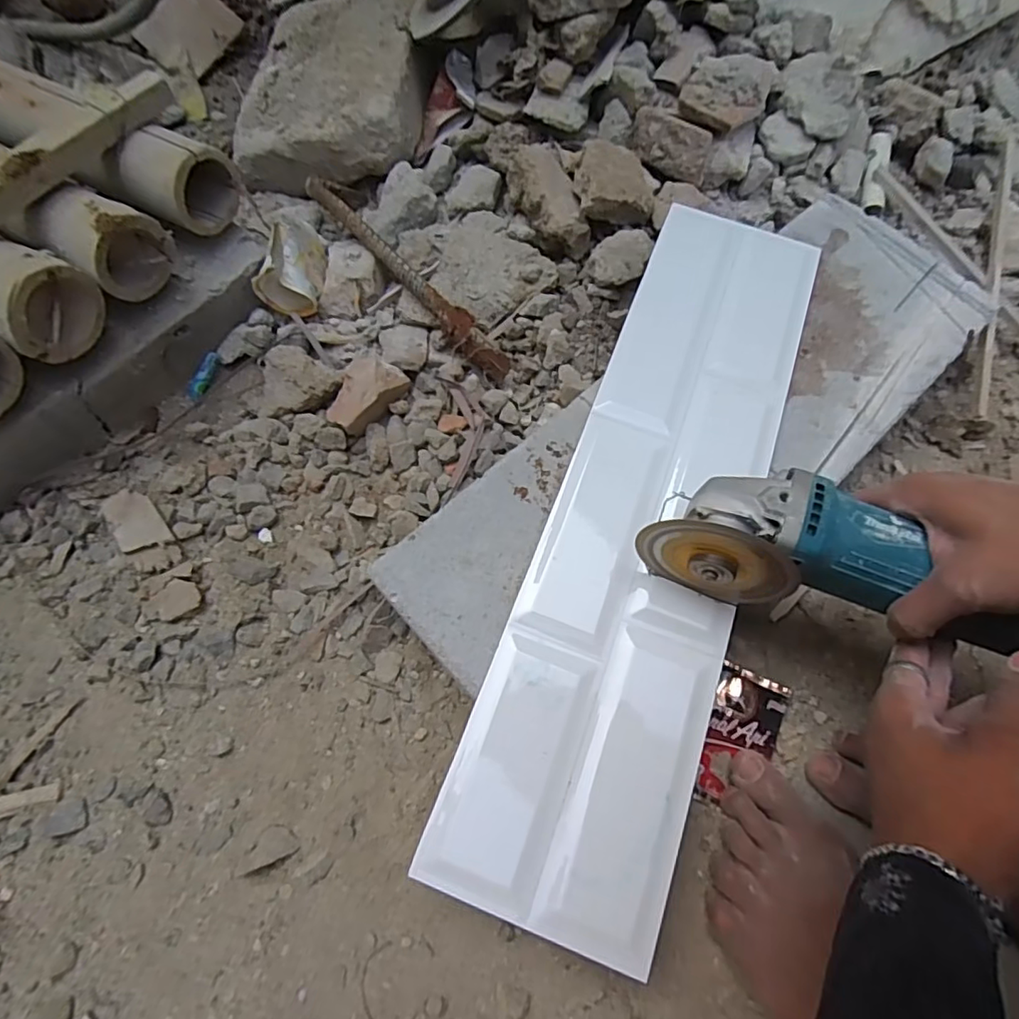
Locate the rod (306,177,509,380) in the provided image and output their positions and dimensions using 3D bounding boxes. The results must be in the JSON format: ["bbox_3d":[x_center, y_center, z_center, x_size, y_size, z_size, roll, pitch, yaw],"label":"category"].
[{"bbox_3d":[-0.105,-0.238,0.569,0.025,0.019,0.307,-38,75,-14],"label":"rod"}]

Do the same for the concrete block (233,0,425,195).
[{"bbox_3d":[-0.201,-0.496,0.654,0.203,0.080,0.259,-2,70,-3],"label":"concrete block"}]

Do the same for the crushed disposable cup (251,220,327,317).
[{"bbox_3d":[-0.223,-0.254,0.577,0.058,0.053,0.098,-2,70,-3],"label":"crushed disposable cup"}]

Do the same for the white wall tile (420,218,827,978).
[{"bbox_3d":[0.116,-0.010,0.437,0.147,0.012,0.594,21,69,6],"label":"white wall tile"}]

